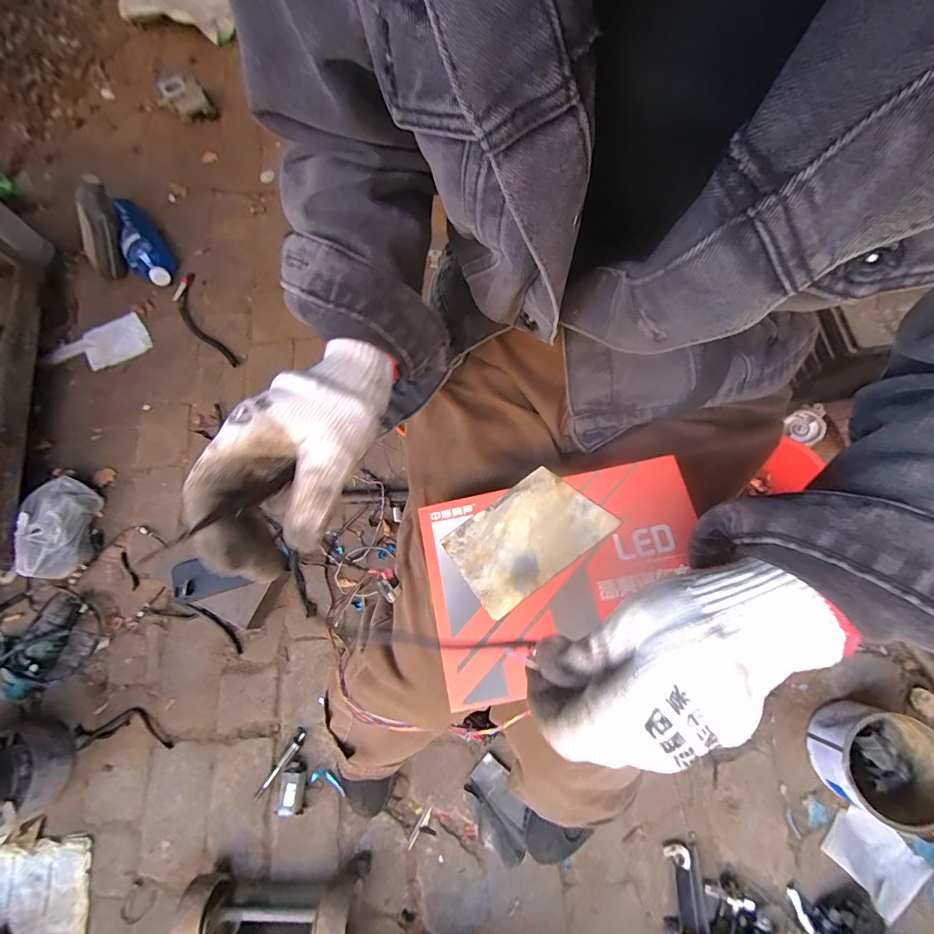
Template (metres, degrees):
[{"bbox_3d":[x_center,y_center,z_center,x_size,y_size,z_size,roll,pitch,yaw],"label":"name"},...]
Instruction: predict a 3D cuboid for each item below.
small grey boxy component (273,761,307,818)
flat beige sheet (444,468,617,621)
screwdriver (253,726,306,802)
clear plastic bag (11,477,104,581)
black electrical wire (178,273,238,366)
[{"bbox_3d":[-0.289,0.532,0.724,0.043,0.030,0.073,3,73,4],"label":"small grey boxy component"},{"bbox_3d":[0.046,0.052,0.340,0.114,0.004,0.072,-37,73,-6],"label":"flat beige sheet"},{"bbox_3d":[-0.316,0.505,0.734,0.021,0.017,0.124,32,77,12],"label":"screwdriver"},{"bbox_3d":[-0.789,0.115,0.849,0.072,0.107,0.196,-10,72,0],"label":"clear plastic bag"},{"bbox_3d":[-0.620,-0.337,1.017,0.062,0.013,0.291,-30,73,-6],"label":"black electrical wire"}]

